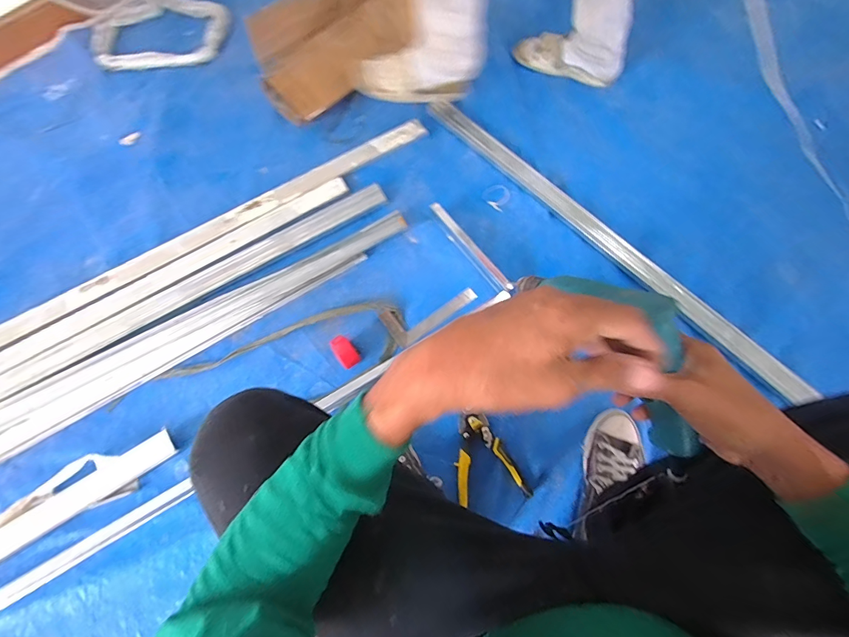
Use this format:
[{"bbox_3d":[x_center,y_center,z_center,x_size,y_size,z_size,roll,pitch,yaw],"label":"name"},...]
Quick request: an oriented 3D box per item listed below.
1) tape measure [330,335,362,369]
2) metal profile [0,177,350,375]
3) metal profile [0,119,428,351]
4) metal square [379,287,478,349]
[{"bbox_3d":[-0.161,0.072,0.837,0.044,0.060,0.065,-33,73,-9],"label":"tape measure"},{"bbox_3d":[-1.041,0.166,0.857,1.895,0.023,0.076,-31,73,-8],"label":"metal profile"},{"bbox_3d":[-0.932,0.040,0.899,2.092,0.026,0.065,-30,72,-8],"label":"metal profile"},{"bbox_3d":[0.008,-0.026,0.895,0.203,0.009,0.090,-35,73,-10],"label":"metal square"}]

